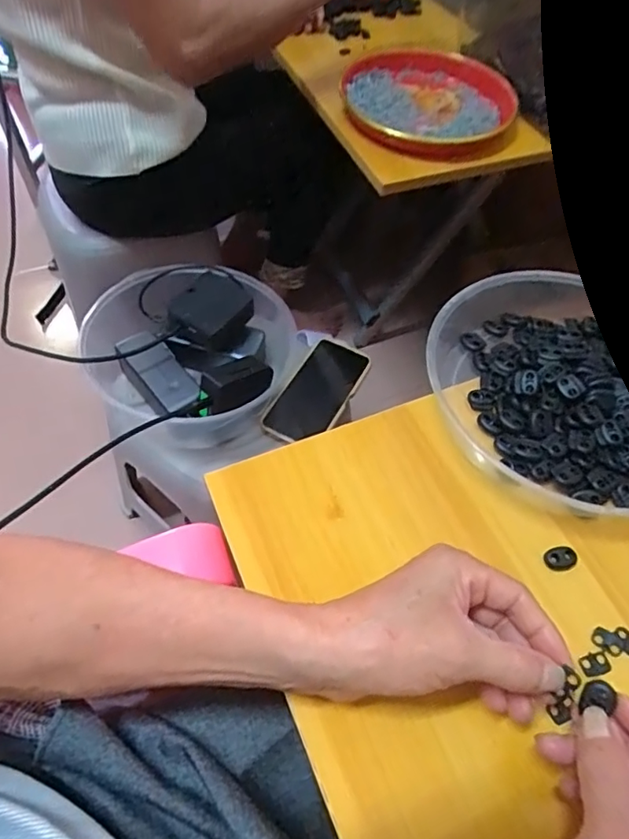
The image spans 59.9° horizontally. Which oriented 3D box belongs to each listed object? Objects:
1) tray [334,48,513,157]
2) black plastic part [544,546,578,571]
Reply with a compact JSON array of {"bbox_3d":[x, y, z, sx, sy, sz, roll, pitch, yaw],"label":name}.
[{"bbox_3d":[0.138,-0.423,0.714,0.209,0.042,0.217,-6,57,-7],"label":"tray"},{"bbox_3d":[0.169,0.094,0.372,0.022,0.004,0.015,-17,59,-14],"label":"black plastic part"}]

